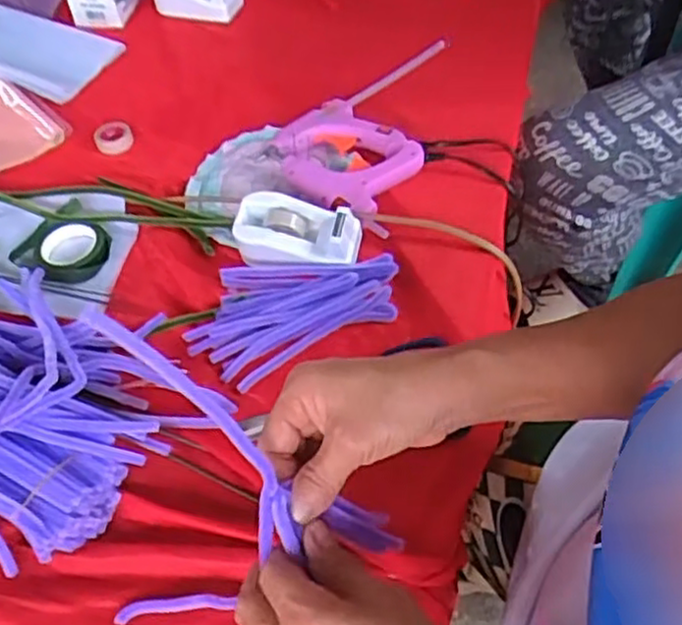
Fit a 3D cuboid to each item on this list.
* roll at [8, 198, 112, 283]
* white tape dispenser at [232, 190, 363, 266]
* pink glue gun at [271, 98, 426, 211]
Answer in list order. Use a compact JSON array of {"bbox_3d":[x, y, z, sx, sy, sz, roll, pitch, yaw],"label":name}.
[{"bbox_3d":[-0.233,-0.055,0.611,0.077,0.017,0.069,34,62,28],"label":"roll"},{"bbox_3d":[-0.037,-0.069,0.592,0.102,0.038,0.048,0,51,6],"label":"white tape dispenser"},{"bbox_3d":[0.003,-0.146,0.660,0.104,0.024,0.131,-35,57,-22],"label":"pink glue gun"}]

